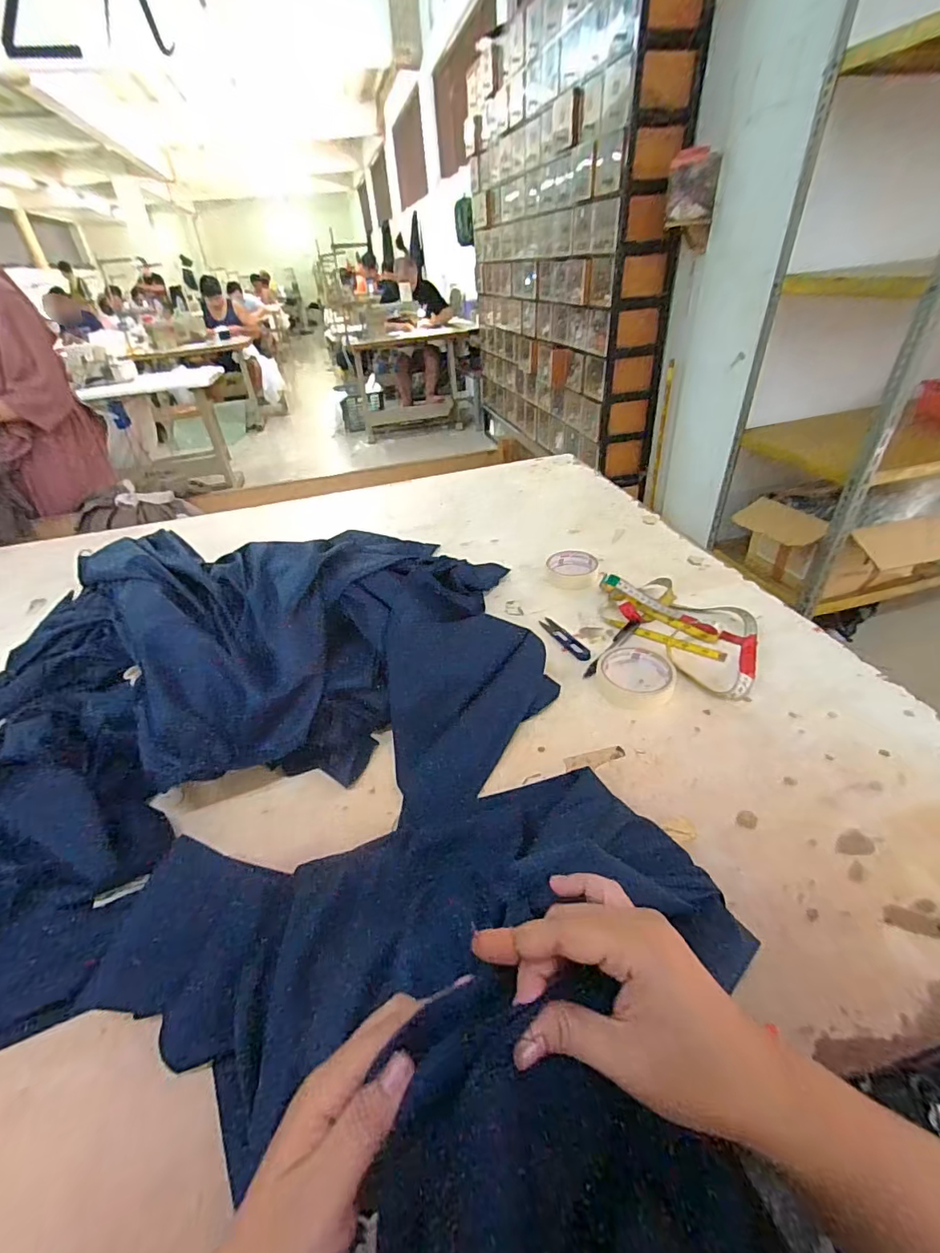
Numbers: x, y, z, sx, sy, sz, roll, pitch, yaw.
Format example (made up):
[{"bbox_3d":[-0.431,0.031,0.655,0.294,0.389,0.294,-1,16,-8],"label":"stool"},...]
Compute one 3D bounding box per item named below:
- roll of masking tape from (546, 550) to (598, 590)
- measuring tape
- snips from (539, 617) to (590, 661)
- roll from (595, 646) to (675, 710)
[{"bbox_3d":[0.164,-0.092,0.804,0.079,0.021,0.091,3,38,11],"label":"roll of masking tape"},{"bbox_3d":[0.293,-0.011,0.670,0.153,0.031,0.262,-19,40,-18],"label":"measuring tape"},{"bbox_3d":[0.128,0.014,0.684,0.027,0.005,0.106,-21,40,-19],"label":"snips"},{"bbox_3d":[0.198,0.060,0.596,0.090,0.019,0.088,12,41,21],"label":"roll"}]

